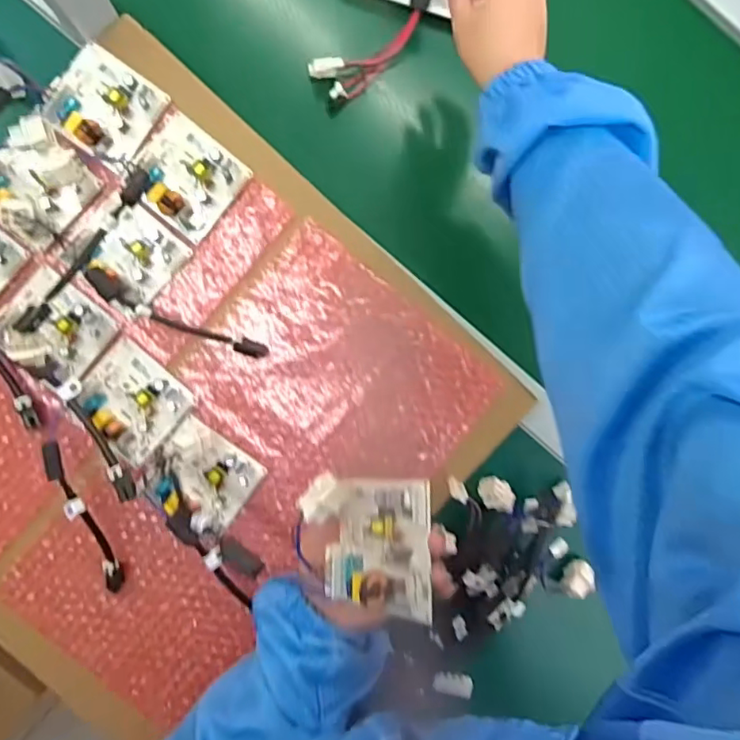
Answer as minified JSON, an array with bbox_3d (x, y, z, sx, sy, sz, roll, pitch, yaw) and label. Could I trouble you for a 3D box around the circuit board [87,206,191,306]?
[{"bbox_3d":[-0.208,-0.106,0.511,0.066,0.018,0.068,42,87,-2],"label":"circuit board"}]

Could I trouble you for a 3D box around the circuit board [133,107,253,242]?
[{"bbox_3d":[-0.167,-0.176,0.509,0.091,0.019,0.081,40,87,-2],"label":"circuit board"}]

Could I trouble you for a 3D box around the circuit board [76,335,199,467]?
[{"bbox_3d":[-0.214,0.027,0.507,0.088,0.022,0.080,43,87,-2],"label":"circuit board"}]

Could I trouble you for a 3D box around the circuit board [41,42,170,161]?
[{"bbox_3d":[-0.238,-0.238,0.508,0.087,0.016,0.081,33,87,-2],"label":"circuit board"}]

